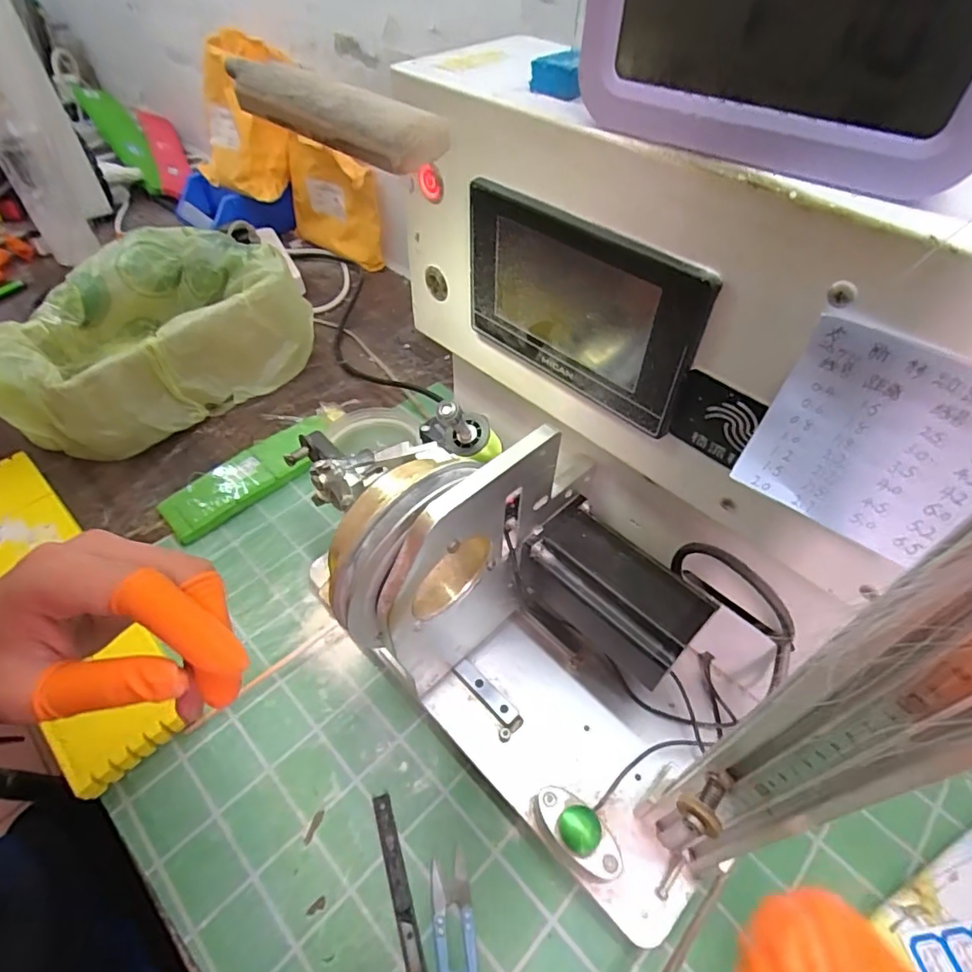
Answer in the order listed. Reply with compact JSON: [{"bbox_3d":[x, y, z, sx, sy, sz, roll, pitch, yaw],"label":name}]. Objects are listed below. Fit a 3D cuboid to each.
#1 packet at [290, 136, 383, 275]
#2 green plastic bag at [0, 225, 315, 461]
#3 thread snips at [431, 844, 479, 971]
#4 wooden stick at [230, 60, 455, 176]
[{"bbox_3d":[-0.241,-0.435,0.837,0.203,0.152,0.035,33,57,24],"label":"packet"},{"bbox_3d":[-0.372,-0.152,0.609,0.212,0.126,0.302,24,54,19],"label":"green plastic bag"},{"bbox_3d":[-0.017,0.268,0.310,0.023,0.011,0.097,-6,50,-6],"label":"thread snips"},{"bbox_3d":[-0.062,-0.137,0.197,0.116,0.015,0.023,34,57,25],"label":"wooden stick"}]

